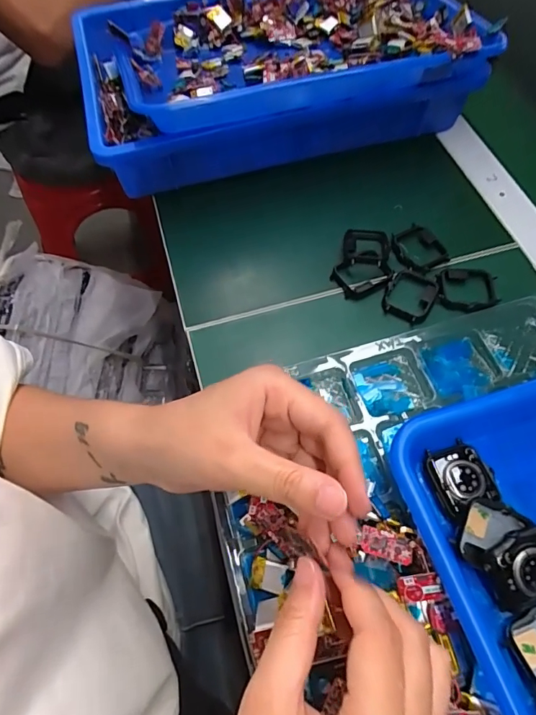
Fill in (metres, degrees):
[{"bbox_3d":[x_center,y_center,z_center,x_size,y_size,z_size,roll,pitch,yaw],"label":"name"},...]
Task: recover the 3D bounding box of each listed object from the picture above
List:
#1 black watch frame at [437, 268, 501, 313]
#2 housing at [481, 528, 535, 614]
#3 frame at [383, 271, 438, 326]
[{"bbox_3d":[0.159,-0.056,0.361,0.046,0.007,0.042,1,61,1],"label":"black watch frame"},{"bbox_3d":[0.140,0.114,0.244,0.045,0.012,0.037,-23,79,-5],"label":"housing"},{"bbox_3d":[0.114,-0.050,0.361,0.038,0.005,0.044,29,65,15],"label":"frame"}]

